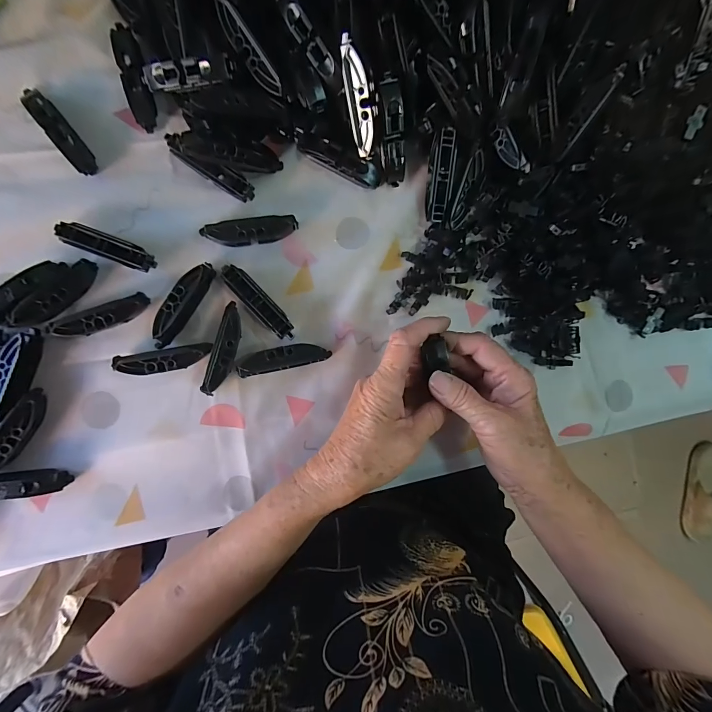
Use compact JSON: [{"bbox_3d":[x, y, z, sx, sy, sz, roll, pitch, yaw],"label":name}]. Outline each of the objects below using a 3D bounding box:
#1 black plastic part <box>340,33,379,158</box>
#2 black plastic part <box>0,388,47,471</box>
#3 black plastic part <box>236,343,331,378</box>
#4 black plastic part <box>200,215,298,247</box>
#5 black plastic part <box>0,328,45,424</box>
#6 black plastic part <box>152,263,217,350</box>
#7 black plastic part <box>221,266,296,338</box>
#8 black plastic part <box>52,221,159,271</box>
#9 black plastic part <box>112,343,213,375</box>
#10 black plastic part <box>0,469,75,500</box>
[{"bbox_3d":[0.005,-0.205,0.282,0.025,0.009,0.078,-19,129,-4],"label":"black plastic part"},{"bbox_3d":[-0.286,0.065,0.296,0.018,0.023,0.077,30,88,-6],"label":"black plastic part"},{"bbox_3d":[-0.065,0.001,0.316,0.080,0.012,0.020,-12,92,-6],"label":"black plastic part"},{"bbox_3d":[-0.092,-0.109,0.306,0.080,0.014,0.018,-9,92,-6],"label":"black plastic part"},{"bbox_3d":[-0.285,0.016,0.294,0.024,0.016,0.079,17,89,-6],"label":"black plastic part"},{"bbox_3d":[-0.151,-0.046,0.302,0.020,0.013,0.080,32,88,-6],"label":"black plastic part"},{"bbox_3d":[-0.085,-0.047,0.310,0.018,0.015,0.080,-44,95,-4],"label":"black plastic part"},{"bbox_3d":[-0.206,-0.091,0.293,0.076,0.014,0.019,20,89,-6],"label":"black plastic part"},{"bbox_3d":[-0.164,0.004,0.305,0.077,0.014,0.019,-9,92,-6],"label":"black plastic part"},{"bbox_3d":[-0.285,0.108,0.294,0.075,0.021,0.019,-5,92,-6],"label":"black plastic part"}]

